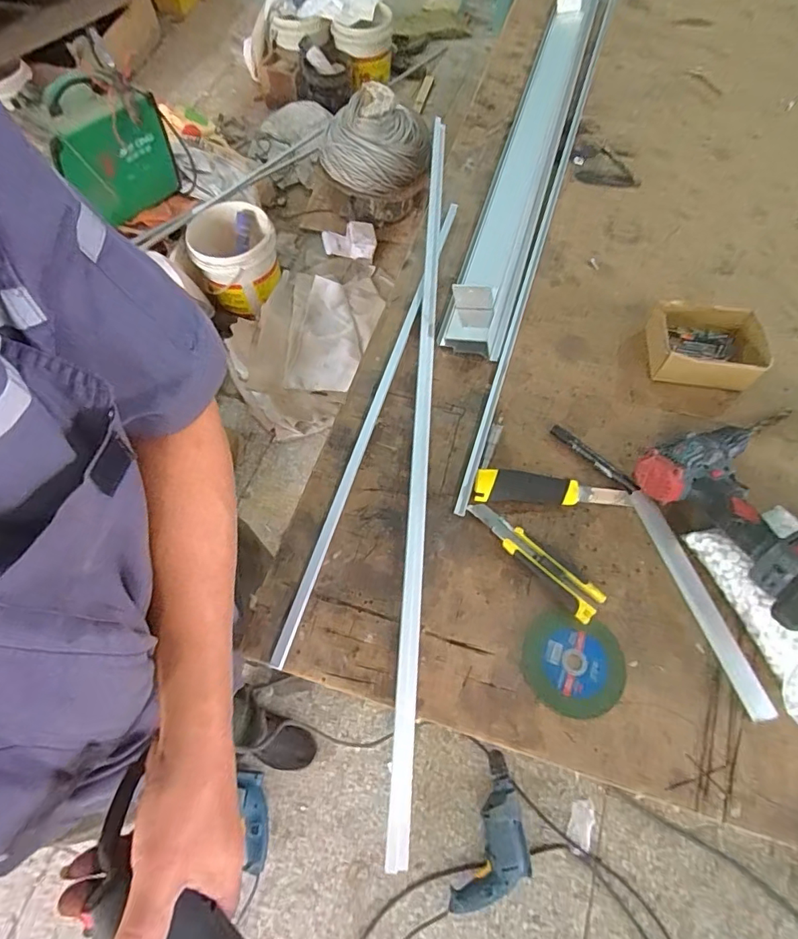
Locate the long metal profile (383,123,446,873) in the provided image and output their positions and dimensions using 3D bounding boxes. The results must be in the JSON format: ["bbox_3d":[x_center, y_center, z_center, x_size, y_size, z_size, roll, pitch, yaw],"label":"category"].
[{"bbox_3d":[0.035,-0.104,0.631,0.034,0.041,0.996,5,65,2],"label":"long metal profile"}]

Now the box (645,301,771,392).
[{"bbox_3d":[0.421,-0.167,0.664,0.126,0.053,0.111,16,66,7],"label":"box"}]

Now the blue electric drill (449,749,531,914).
[{"bbox_3d":[0.228,0.825,1.090,0.141,0.061,0.313,21,67,9],"label":"blue electric drill"}]

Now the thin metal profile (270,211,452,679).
[{"bbox_3d":[-0.022,-0.113,0.649,0.016,0.014,0.728,16,66,7],"label":"thin metal profile"}]

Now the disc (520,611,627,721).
[{"bbox_3d":[0.180,0.201,0.503,0.102,0.004,0.096,14,61,5],"label":"disc"}]

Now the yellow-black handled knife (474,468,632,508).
[{"bbox_3d":[0.184,0.021,0.583,0.184,0.020,0.039,2,65,1],"label":"yellow-black handled knife"}]

